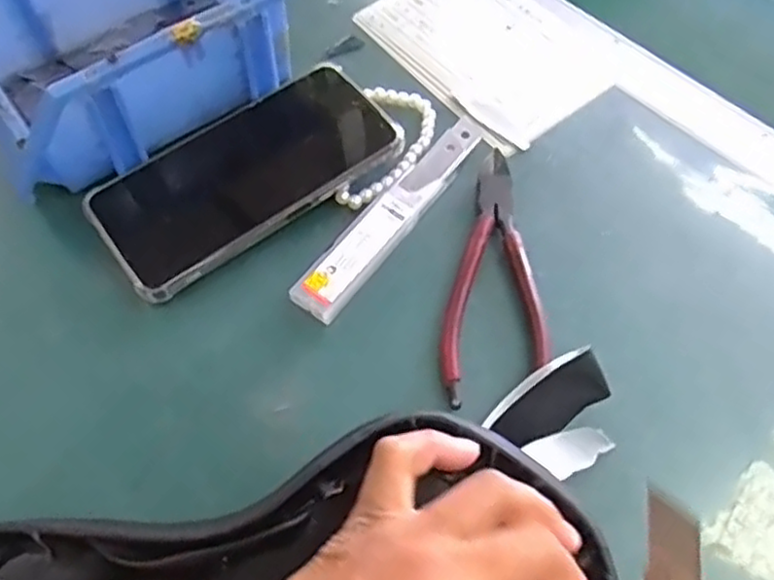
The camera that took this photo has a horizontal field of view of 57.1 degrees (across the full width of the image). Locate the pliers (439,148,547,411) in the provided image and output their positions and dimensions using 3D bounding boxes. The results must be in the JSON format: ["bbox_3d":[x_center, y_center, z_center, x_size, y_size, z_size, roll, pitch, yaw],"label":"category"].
[{"bbox_3d":[0.056,-0.011,0.377,0.052,0.009,0.152,5,61,0],"label":"pliers"}]

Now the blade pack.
[{"bbox_3d":[0.005,-0.044,0.391,0.025,0.011,0.154,34,65,15],"label":"blade pack"}]

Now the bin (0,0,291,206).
[{"bbox_3d":[-0.149,-0.137,0.399,0.168,0.080,0.115,-32,68,-18],"label":"bin"}]

